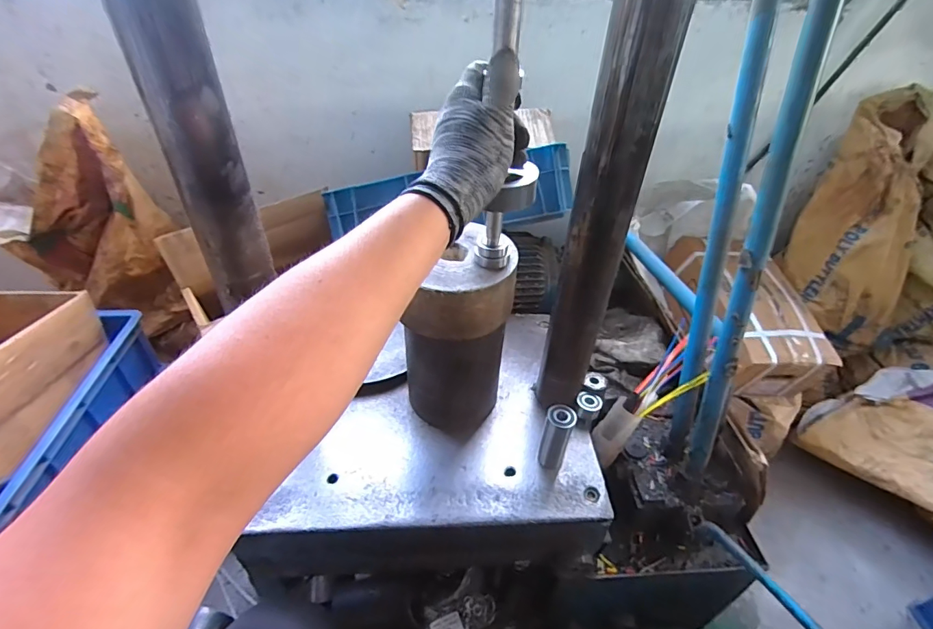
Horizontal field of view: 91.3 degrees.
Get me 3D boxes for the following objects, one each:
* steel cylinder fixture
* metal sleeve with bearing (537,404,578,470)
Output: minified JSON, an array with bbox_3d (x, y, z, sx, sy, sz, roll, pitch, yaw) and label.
[{"bbox_3d":[-0.013,0.031,0.584,0.128,0.252,0.122,-2,40,-5],"label":"steel cylinder fixture"},{"bbox_3d":[0.114,0.156,0.577,0.032,0.090,0.034,2,40,-1],"label":"metal sleeve with bearing"}]

